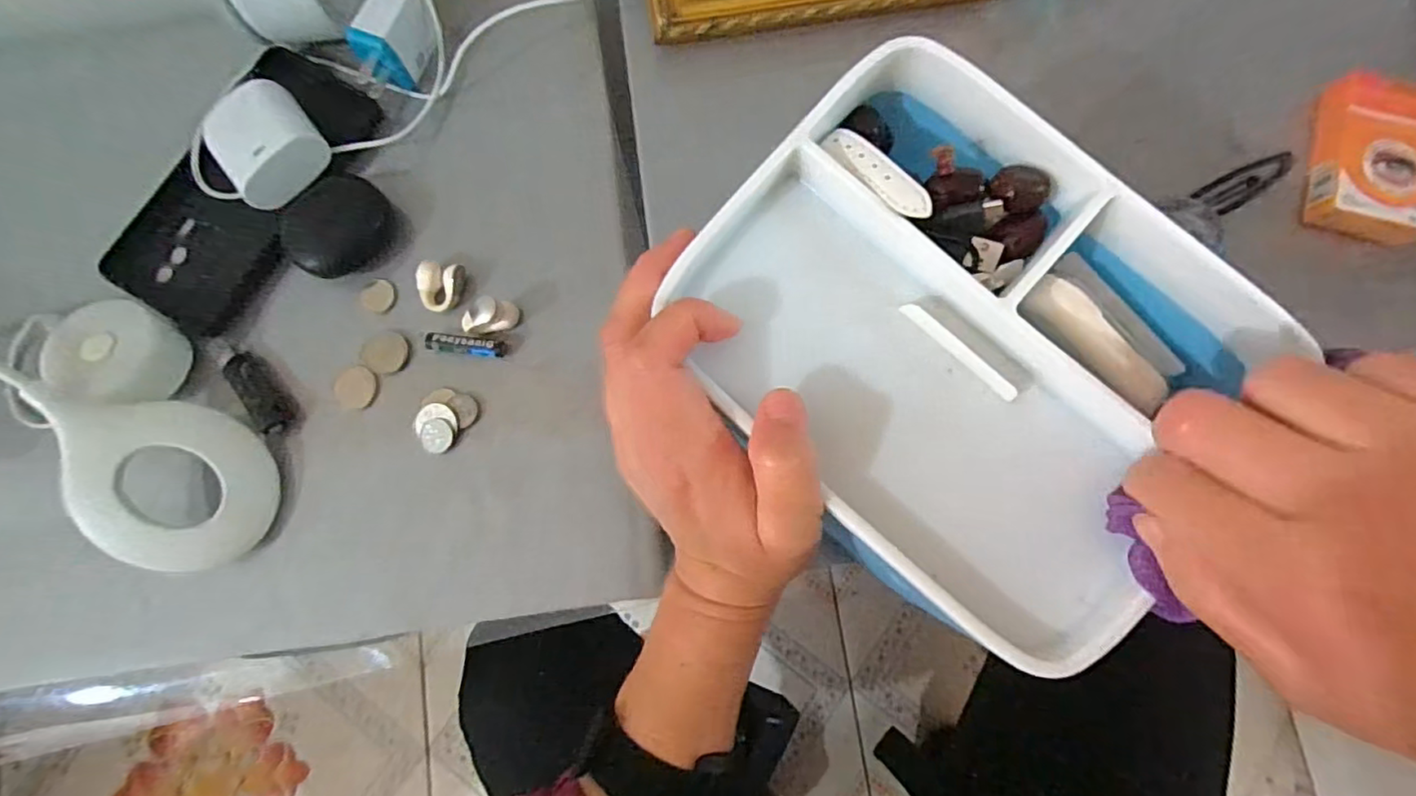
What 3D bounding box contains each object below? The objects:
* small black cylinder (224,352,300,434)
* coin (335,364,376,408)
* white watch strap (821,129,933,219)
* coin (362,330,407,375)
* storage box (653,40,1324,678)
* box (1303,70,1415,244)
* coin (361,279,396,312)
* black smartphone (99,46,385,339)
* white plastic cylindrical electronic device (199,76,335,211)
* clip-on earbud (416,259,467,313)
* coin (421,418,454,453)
[{"bbox_3d":[-0.247,-0.004,0.339,0.020,0.011,0.051,-42,83,-6],"label":"small black cylinder"},{"bbox_3d":[-0.195,-0.006,0.340,0.021,0.004,0.023,0,81,0],"label":"coin"},{"bbox_3d":[0.063,-0.085,0.230,0.014,0.004,0.052,-36,68,-5],"label":"white watch strap"},{"bbox_3d":[-0.180,-0.025,0.342,0.024,0.004,0.023,0,81,0],"label":"coin"},{"bbox_3d":[0.093,-0.019,0.233,0.195,0.040,0.162,42,83,7],"label":"storage box"},{"bbox_3d":[0.378,-0.135,0.347,0.059,0.025,0.093,14,81,3],"label":"box"},{"bbox_3d":[-0.187,-0.058,0.348,0.017,0.004,0.018,0,81,0],"label":"coin"},{"bbox_3d":[-0.268,-0.124,0.352,0.087,0.015,0.168,32,82,5],"label":"black smartphone"},{"bbox_3d":[-0.247,-0.142,0.345,0.053,0.027,0.064,-39,83,-6],"label":"white plastic cylindrical electronic device"},{"bbox_3d":[-0.149,-0.063,0.342,0.020,0.017,0.027,16,81,3],"label":"clip-on earbud"},{"bbox_3d":[-0.147,0.021,0.334,0.018,0.004,0.019,0,97,2],"label":"coin"}]

